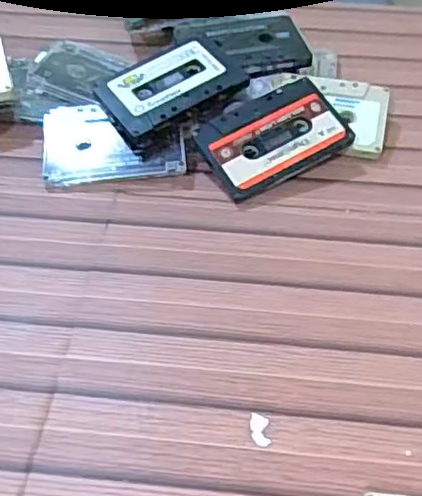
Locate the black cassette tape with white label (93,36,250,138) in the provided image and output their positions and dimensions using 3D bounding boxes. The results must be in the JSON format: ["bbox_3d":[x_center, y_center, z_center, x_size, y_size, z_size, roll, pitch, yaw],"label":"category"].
[{"bbox_3d":[-0.027,-0.122,0.464,0.105,0.010,0.073,-27,59,-15],"label":"black cassette tape with white label"}]

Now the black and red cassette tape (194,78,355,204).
[{"bbox_3d":[0.044,-0.079,0.444,0.099,0.009,0.065,-29,67,-13],"label":"black and red cassette tape"}]

